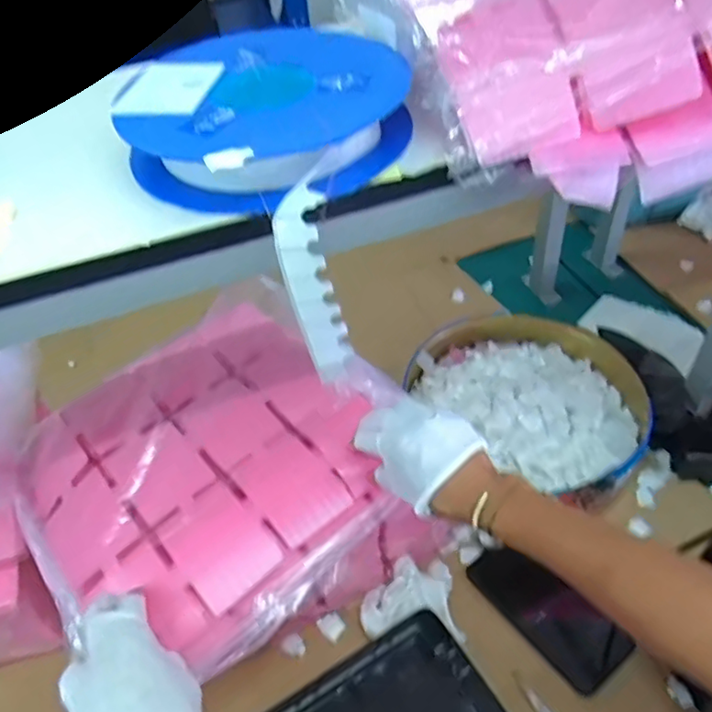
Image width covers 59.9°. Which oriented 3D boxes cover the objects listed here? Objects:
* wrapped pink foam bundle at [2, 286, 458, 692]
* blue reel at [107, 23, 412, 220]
[{"bbox_3d":[-0.136,0.142,0.657,0.328,0.194,0.319,-35,59,-19],"label":"wrapped pink foam bundle"},{"bbox_3d":[-0.069,-0.181,0.453,0.195,0.043,0.198,-3,46,3],"label":"blue reel"}]

